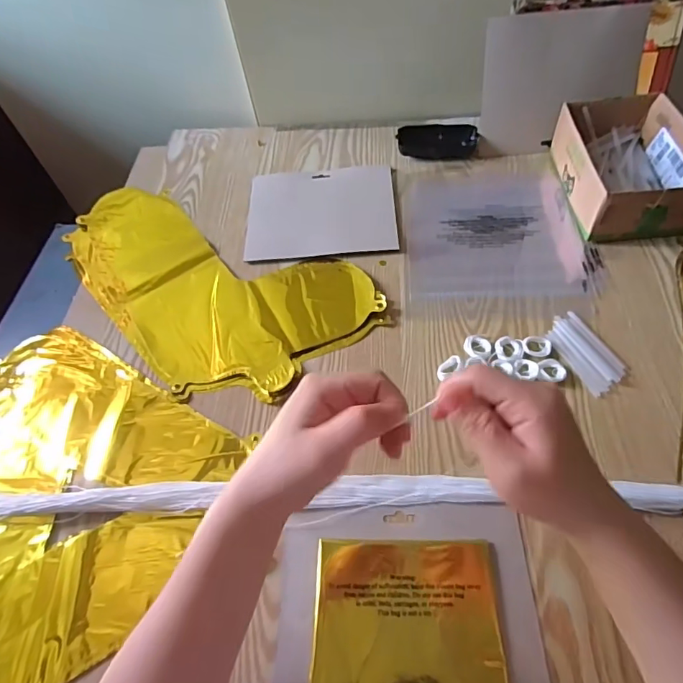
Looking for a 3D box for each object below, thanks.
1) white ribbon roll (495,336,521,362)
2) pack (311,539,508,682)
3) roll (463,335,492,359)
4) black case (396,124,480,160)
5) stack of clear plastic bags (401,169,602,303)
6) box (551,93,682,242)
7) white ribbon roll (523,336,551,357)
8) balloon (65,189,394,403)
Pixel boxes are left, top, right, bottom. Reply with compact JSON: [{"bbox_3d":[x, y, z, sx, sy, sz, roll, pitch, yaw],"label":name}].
[{"bbox_3d":[0.167,0.008,0.487,0.025,0.006,0.028,16,57,17],"label":"white ribbon roll"},{"bbox_3d":[0.048,0.214,0.357,0.135,0.009,0.129,-1,54,5],"label":"pack"},{"bbox_3d":[0.138,0.005,0.495,0.026,0.005,0.030,-2,54,4],"label":"roll"},{"bbox_3d":[0.135,-0.282,0.687,0.107,0.028,0.044,0,54,5],"label":"black case"},{"bbox_3d":[0.185,-0.139,0.602,0.207,0.013,0.220,-2,54,4],"label":"stack of clear plastic bags"},{"bbox_3d":[0.340,-0.208,0.582,0.136,0.073,0.185,-4,54,2],"label":"box"},{"bbox_3d":[0.195,0.005,0.486,0.027,0.004,0.023,8,55,11],"label":"white ribbon roll"},{"bbox_3d":[-0.172,-0.086,0.597,0.229,0.013,0.412,-40,60,-21],"label":"balloon"}]

